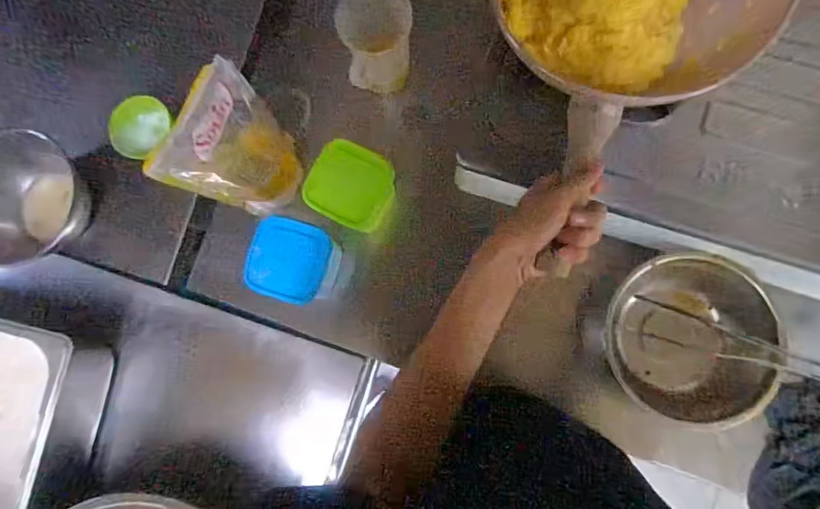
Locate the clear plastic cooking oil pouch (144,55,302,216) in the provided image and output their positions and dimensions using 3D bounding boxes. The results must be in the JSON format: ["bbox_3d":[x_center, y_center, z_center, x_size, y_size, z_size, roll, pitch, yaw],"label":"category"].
[{"bbox_3d":[-0.197,-0.118,0.571,0.043,0.246,0.130,26,87,6],"label":"clear plastic cooking oil pouch"}]

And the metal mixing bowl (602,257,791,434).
[{"bbox_3d":[0.355,0.109,0.610,0.209,0.072,0.195,0,85,4],"label":"metal mixing bowl"}]

